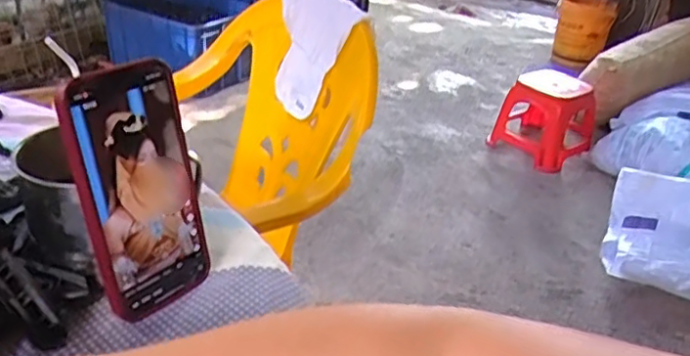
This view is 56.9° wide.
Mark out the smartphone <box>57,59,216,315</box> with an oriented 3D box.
[{"bbox_3d":[-0.129,0.009,0.407,0.009,0.160,0.077,14,29,39],"label":"smartphone"}]

